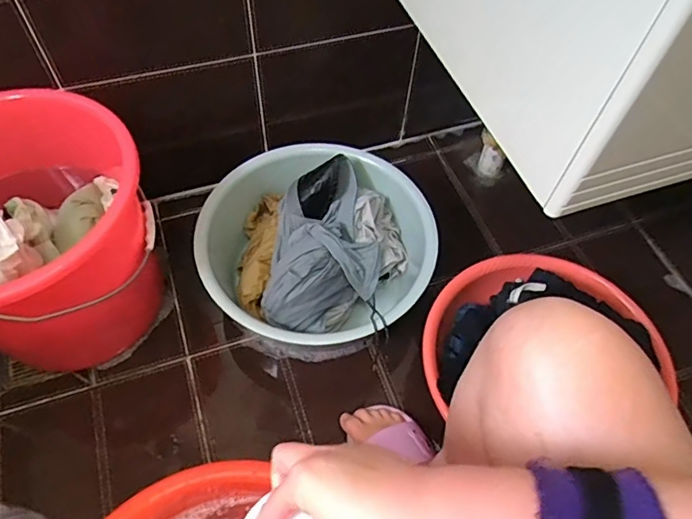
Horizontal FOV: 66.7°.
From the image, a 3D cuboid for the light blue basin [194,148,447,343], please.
[{"bbox_3d":[-0.049,-0.019,0.890,0.376,0.122,0.358,-33,64,-21],"label":"light blue basin"}]

